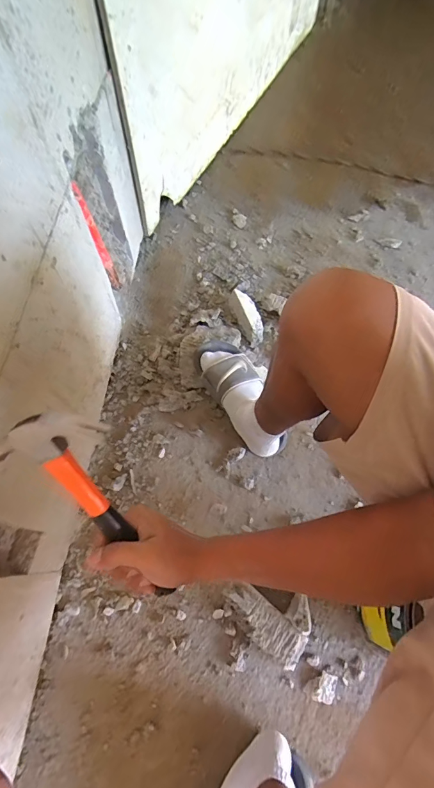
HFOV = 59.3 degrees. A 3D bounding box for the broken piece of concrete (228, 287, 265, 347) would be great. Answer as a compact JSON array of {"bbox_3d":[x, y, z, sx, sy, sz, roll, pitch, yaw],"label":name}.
[{"bbox_3d":[0.073,-0.181,0.867,0.053,0.037,0.132,-25,70,-11],"label":"broken piece of concrete"}]

